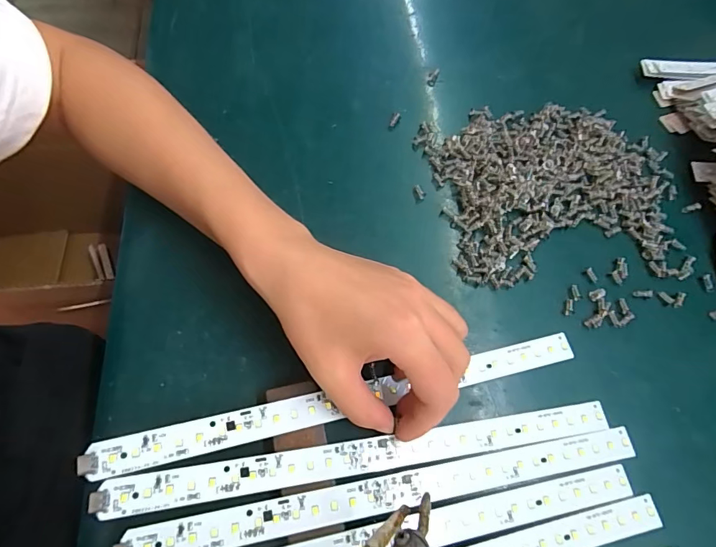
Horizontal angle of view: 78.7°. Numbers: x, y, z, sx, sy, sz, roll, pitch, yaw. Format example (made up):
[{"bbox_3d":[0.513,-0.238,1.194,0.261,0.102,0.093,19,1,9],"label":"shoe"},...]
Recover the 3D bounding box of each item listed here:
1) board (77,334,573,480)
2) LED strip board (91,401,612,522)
[{"bbox_3d":[0.003,0.071,0.252,0.282,0.008,0.019,-9,66,-16],"label":"board"},{"bbox_3d":[0.013,0.099,0.241,0.279,0.008,0.018,-4,66,-15],"label":"LED strip board"}]

